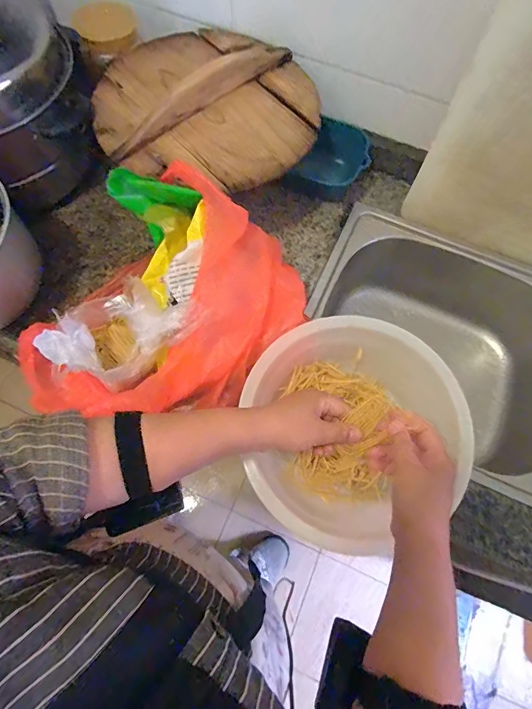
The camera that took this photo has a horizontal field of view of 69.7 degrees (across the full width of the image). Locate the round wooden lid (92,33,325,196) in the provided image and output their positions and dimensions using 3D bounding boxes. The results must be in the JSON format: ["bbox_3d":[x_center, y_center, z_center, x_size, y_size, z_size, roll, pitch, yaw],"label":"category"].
[{"bbox_3d":[-0.086,-0.391,0.566,0.326,0.051,0.309,1,69,-2],"label":"round wooden lid"}]

